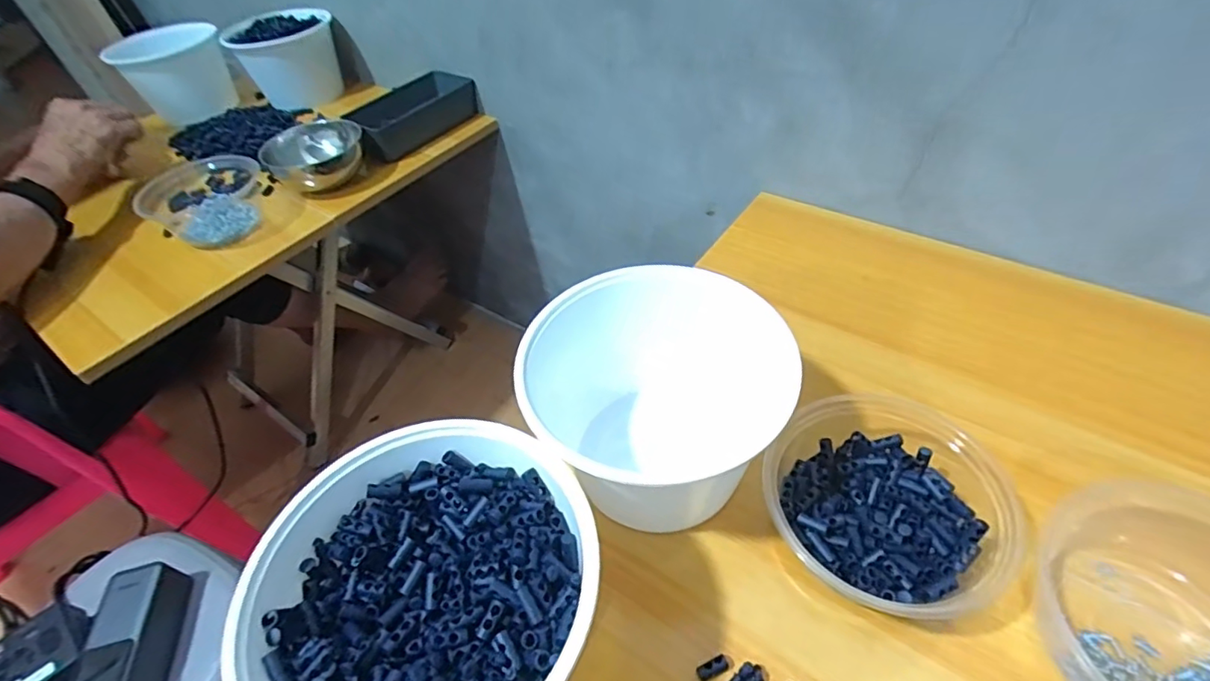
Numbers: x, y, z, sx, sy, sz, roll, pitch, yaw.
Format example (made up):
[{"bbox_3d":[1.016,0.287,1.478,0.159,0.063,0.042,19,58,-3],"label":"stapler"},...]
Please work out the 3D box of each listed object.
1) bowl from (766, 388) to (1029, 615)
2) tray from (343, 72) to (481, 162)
[{"bbox_3d":[0.178,0.101,0.351,0.135,0.057,0.143,-3,47,4],"label":"bowl"},{"bbox_3d":[-0.281,-0.328,0.808,0.100,0.047,0.207,29,57,29],"label":"tray"}]

